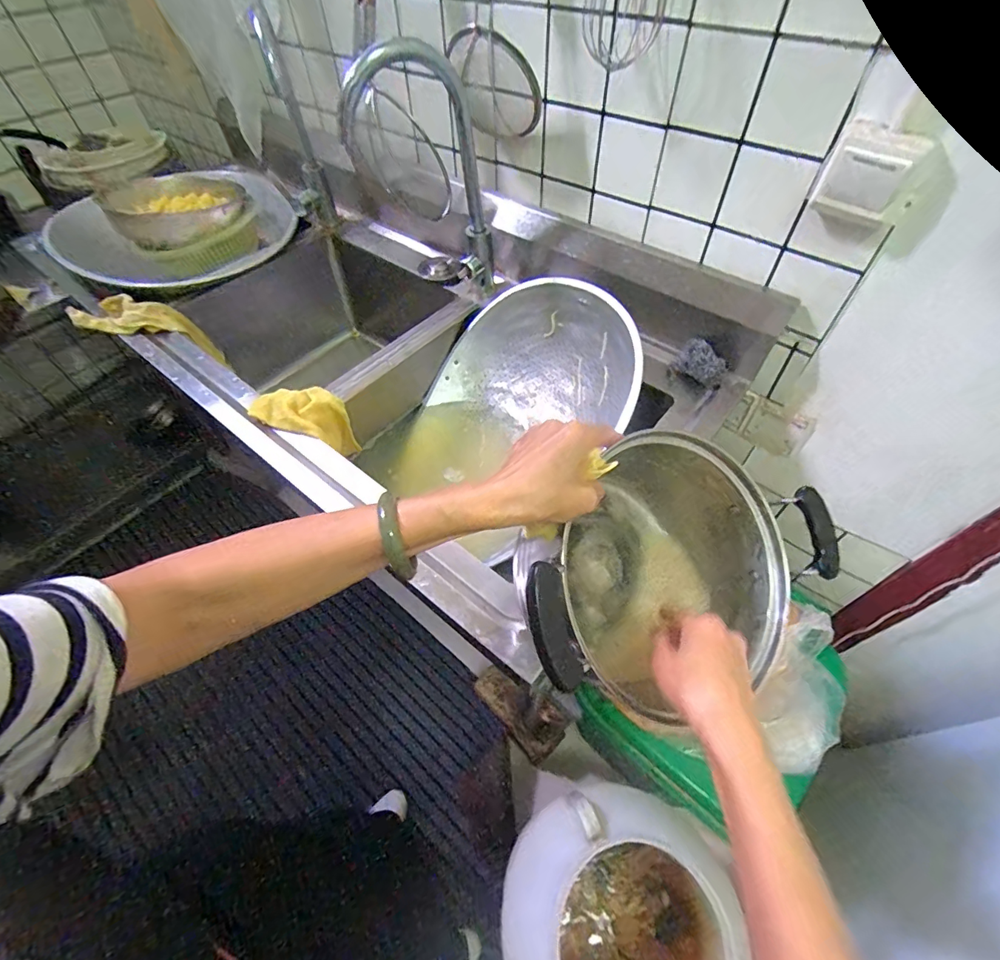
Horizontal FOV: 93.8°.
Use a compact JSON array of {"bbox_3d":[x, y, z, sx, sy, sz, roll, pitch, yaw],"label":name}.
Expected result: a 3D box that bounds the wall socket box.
[{"bbox_3d":[0.404,-0.334,0.517,0.084,0.091,0.033,27,58,21],"label":"wall socket box"}]

